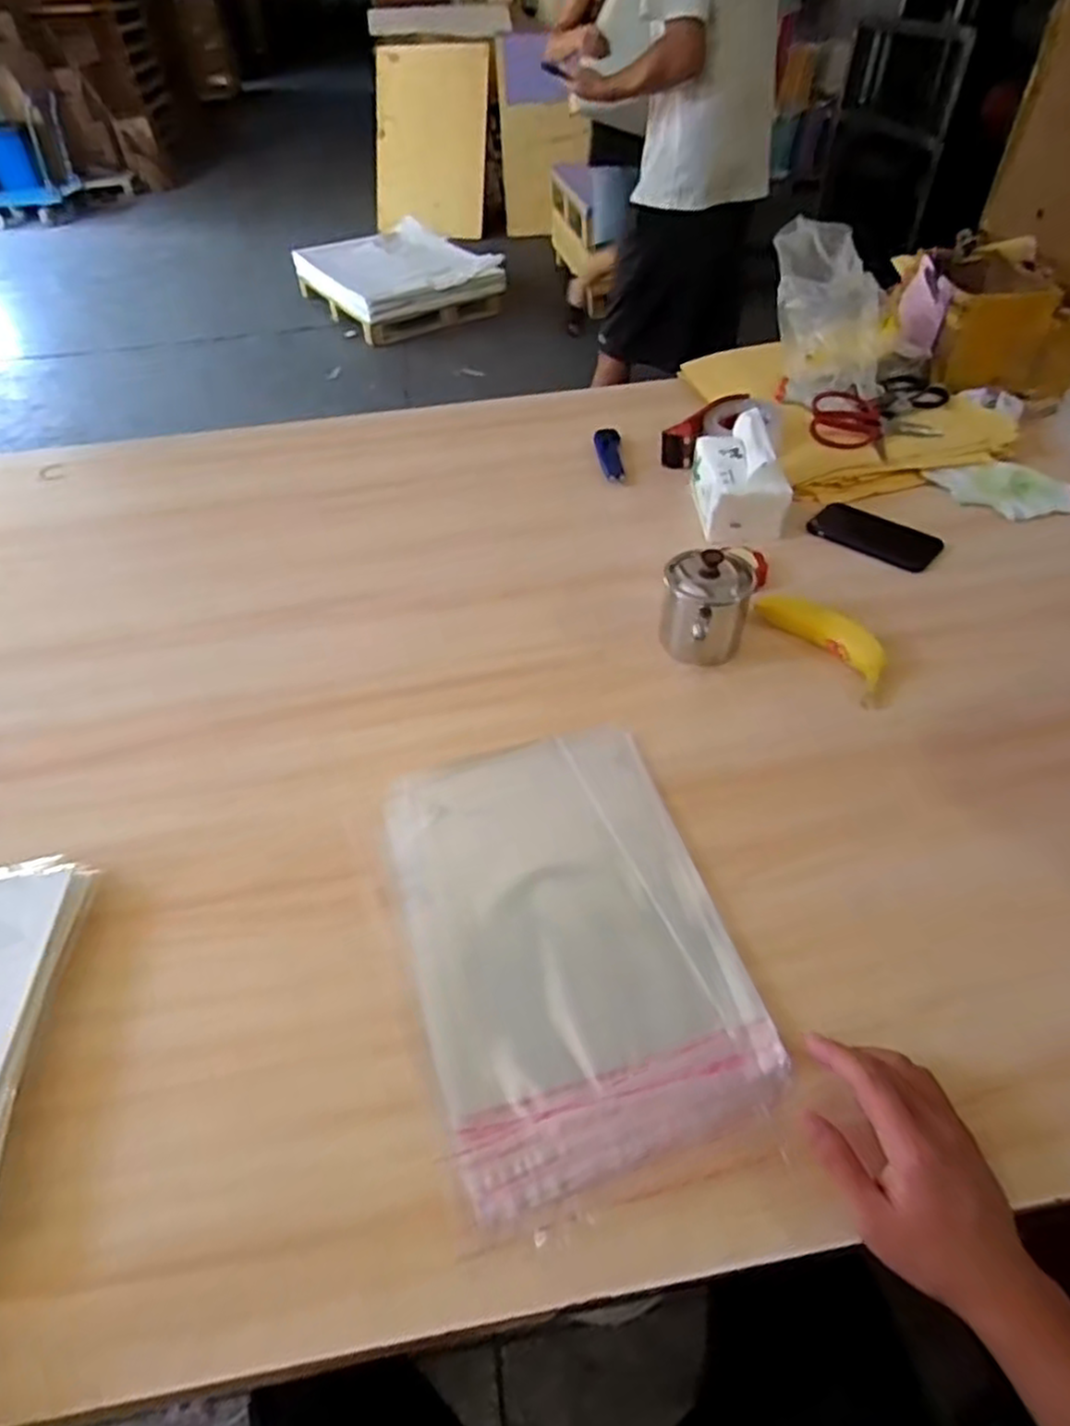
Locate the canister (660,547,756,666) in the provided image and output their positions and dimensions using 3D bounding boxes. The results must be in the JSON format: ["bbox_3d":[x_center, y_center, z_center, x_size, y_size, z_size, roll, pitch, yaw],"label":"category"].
[{"bbox_3d":[0.171,-0.109,0.731,0.086,0.091,0.109,11,48,13],"label":"canister"}]

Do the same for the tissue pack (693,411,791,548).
[{"bbox_3d":[0.254,-0.307,0.919,0.091,0.100,0.153,-9,47,-5],"label":"tissue pack"}]

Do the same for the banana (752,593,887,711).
[{"bbox_3d":[0.312,-0.080,0.759,0.053,0.032,0.167,-22,49,-17],"label":"banana"}]

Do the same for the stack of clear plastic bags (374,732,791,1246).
[{"bbox_3d":[0.021,0.158,0.565,0.234,0.015,0.362,-14,47,-9],"label":"stack of clear plastic bags"}]

